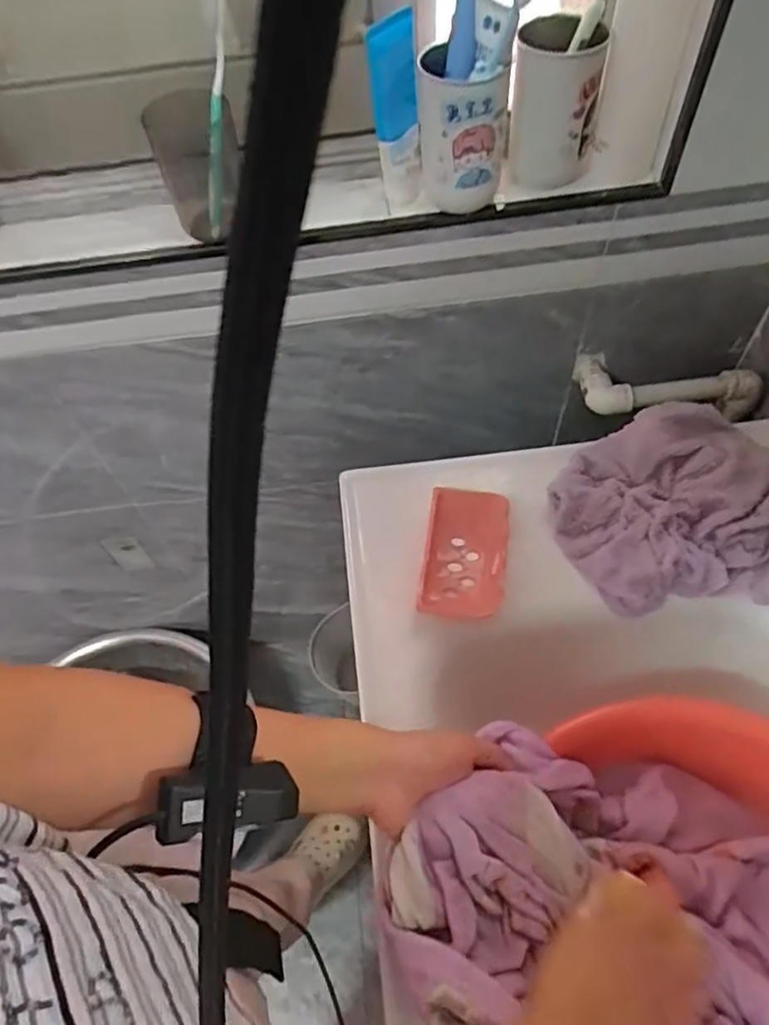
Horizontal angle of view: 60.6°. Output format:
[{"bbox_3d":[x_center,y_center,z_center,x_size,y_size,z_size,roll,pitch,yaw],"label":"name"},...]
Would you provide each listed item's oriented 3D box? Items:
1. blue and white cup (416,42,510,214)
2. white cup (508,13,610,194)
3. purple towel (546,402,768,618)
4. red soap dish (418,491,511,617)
[{"bbox_3d":[0.068,-0.339,0.594,0.074,0.116,0.076,-2,58,3],"label":"blue and white cup"},{"bbox_3d":[0.153,-0.360,0.596,0.072,0.122,0.067,-2,58,3],"label":"white cup"},{"bbox_3d":[0.274,-0.007,0.607,0.219,0.043,0.186,-17,59,-6],"label":"purple towel"},{"bbox_3d":[0.075,0.039,0.613,0.074,0.028,0.130,6,59,8],"label":"red soap dish"}]

